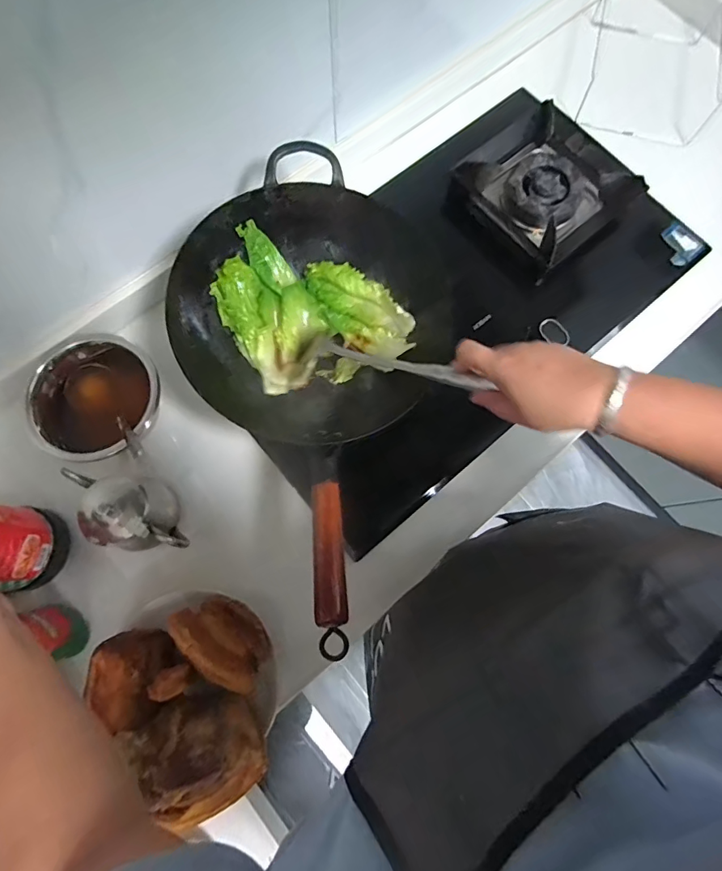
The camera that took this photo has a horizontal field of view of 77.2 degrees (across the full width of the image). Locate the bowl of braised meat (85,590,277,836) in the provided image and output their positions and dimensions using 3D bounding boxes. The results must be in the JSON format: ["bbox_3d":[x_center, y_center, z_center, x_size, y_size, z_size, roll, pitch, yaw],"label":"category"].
[{"bbox_3d":[-0.208,0.310,0.529,0.196,0.109,0.227,-4,76,-2],"label":"bowl of braised meat"}]

